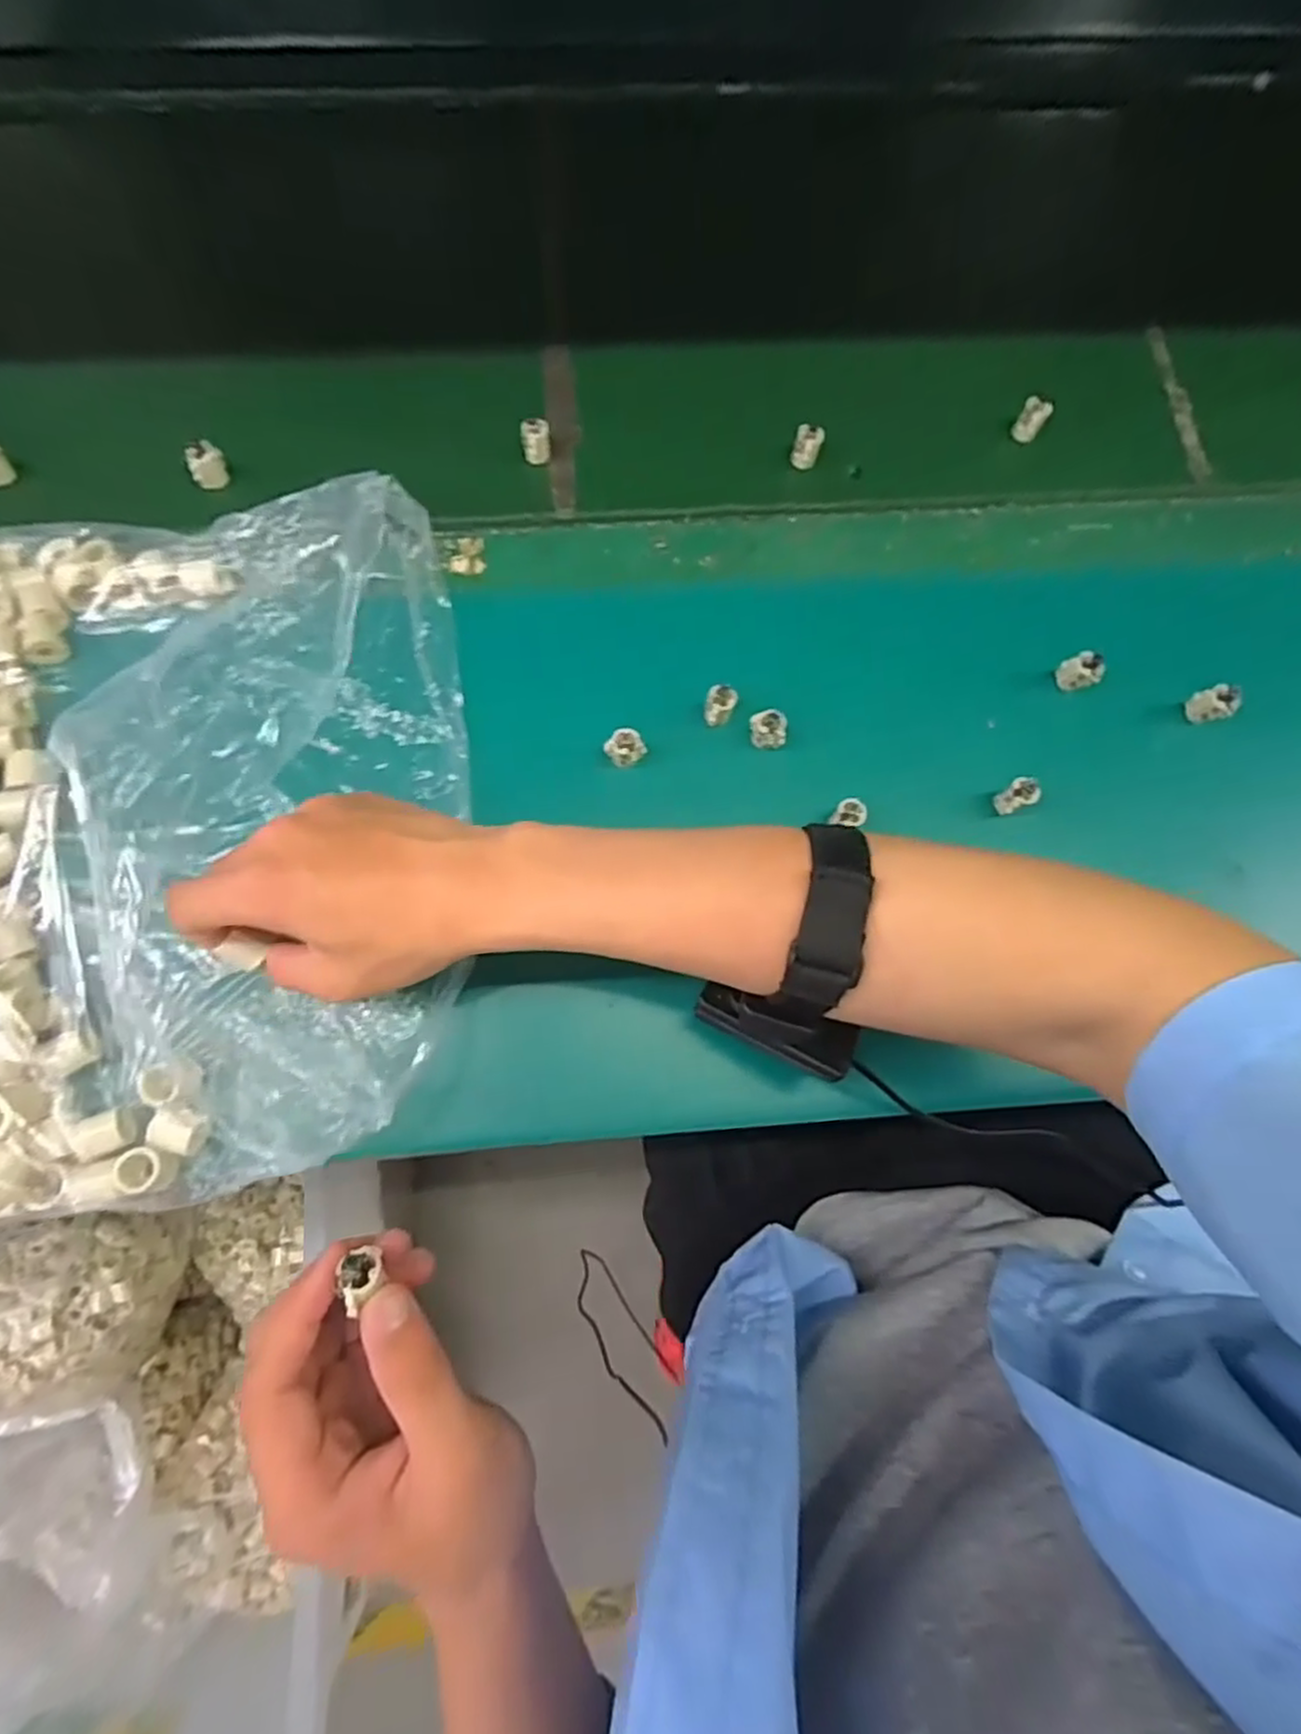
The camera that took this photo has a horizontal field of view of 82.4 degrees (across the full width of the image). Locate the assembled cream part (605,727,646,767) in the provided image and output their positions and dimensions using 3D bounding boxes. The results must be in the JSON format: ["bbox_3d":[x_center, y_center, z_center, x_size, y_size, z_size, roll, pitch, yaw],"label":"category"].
[{"bbox_3d":[-0.013,-0.063,0.389,0.019,0.016,0.014,-36,77,-11],"label":"assembled cream part"}]

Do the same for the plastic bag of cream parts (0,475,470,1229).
[{"bbox_3d":[-0.305,-0.014,0.350,0.410,0.075,0.342,-8,74,-3],"label":"plastic bag of cream parts"}]

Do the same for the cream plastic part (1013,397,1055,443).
[{"bbox_3d":[0.244,-0.285,0.475,0.017,0.023,0.014,32,75,8],"label":"cream plastic part"}]

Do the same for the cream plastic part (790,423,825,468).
[{"bbox_3d":[0.097,-0.260,0.460,0.016,0.023,0.013,17,74,4],"label":"cream plastic part"}]

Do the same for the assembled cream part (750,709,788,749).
[{"bbox_3d":[0.063,-0.073,0.397,0.018,0.017,0.015,-3,73,-2],"label":"assembled cream part"}]

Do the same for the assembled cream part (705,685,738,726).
[{"bbox_3d":[0.038,-0.087,0.399,0.016,0.016,0.016,0,73,-1],"label":"assembled cream part"}]

